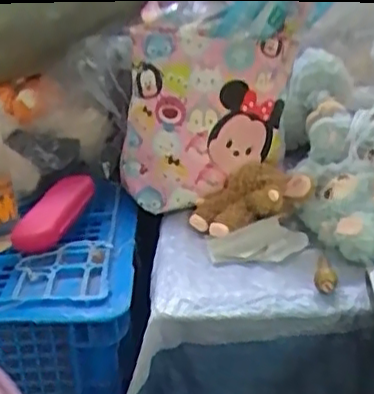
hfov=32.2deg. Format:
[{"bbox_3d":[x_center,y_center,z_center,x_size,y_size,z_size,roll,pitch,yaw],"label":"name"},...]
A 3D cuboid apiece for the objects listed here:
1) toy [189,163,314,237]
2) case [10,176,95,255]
[{"bbox_3d":[0.068,0.002,0.717,0.127,0.055,0.078,-11,28,-16],"label":"toy"},{"bbox_3d":[-0.145,0.017,0.717,0.050,0.022,0.116,13,47,28],"label":"case"}]

